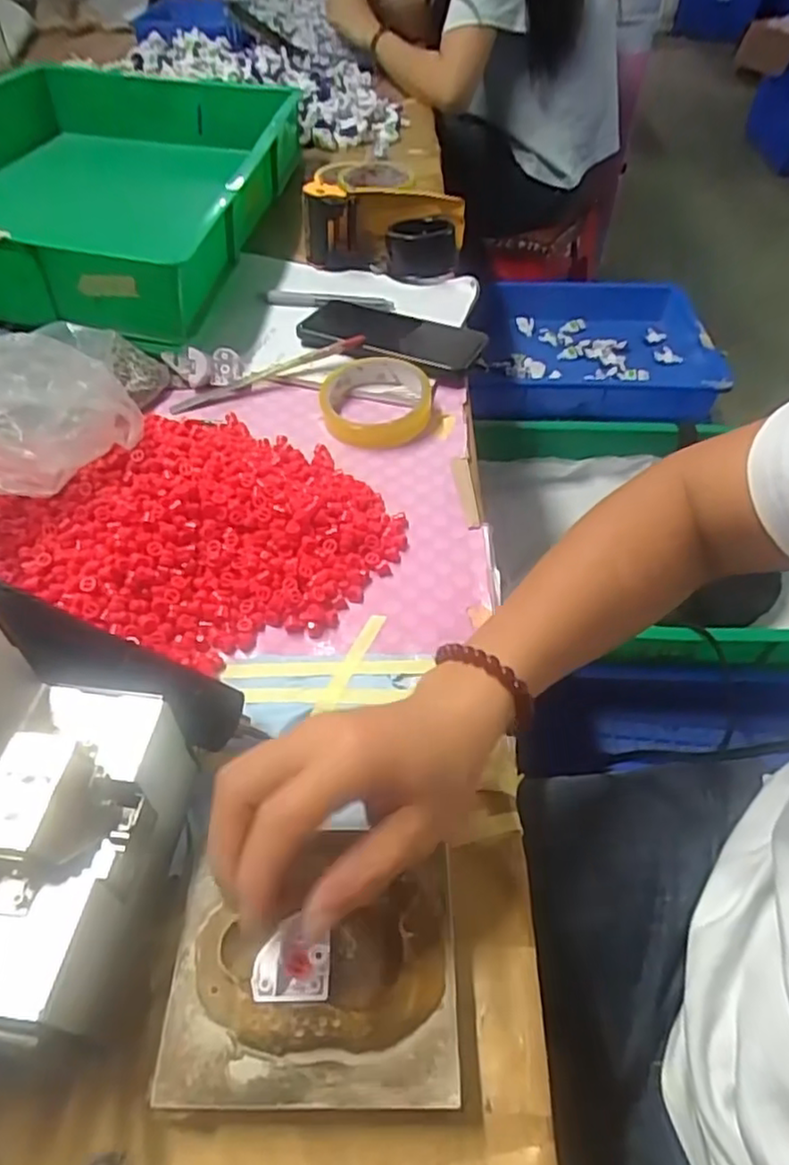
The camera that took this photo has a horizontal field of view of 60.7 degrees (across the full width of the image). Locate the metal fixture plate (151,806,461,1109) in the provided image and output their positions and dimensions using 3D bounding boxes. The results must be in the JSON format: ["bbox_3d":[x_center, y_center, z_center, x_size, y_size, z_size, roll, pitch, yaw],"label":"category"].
[{"bbox_3d":[-0.033,0.160,0.283,0.113,0.028,0.097,0,50,-1],"label":"metal fixture plate"}]

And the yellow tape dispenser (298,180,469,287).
[{"bbox_3d":[-0.013,-0.367,0.711,0.165,0.067,0.093,11,51,8],"label":"yellow tape dispenser"}]

